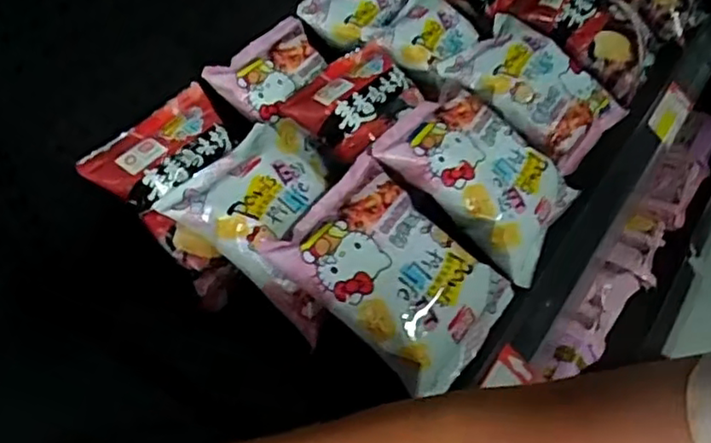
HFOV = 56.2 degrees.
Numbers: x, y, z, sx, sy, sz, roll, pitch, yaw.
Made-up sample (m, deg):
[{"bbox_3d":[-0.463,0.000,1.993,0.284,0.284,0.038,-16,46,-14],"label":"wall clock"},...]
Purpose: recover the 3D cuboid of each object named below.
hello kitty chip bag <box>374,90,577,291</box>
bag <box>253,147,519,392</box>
[{"bbox_3d":[0.118,-0.047,0.602,0.176,0.049,0.134,41,61,0],"label":"hello kitty chip bag"},{"bbox_3d":[0.037,0.036,0.520,0.170,0.039,0.130,42,62,3],"label":"bag"}]

